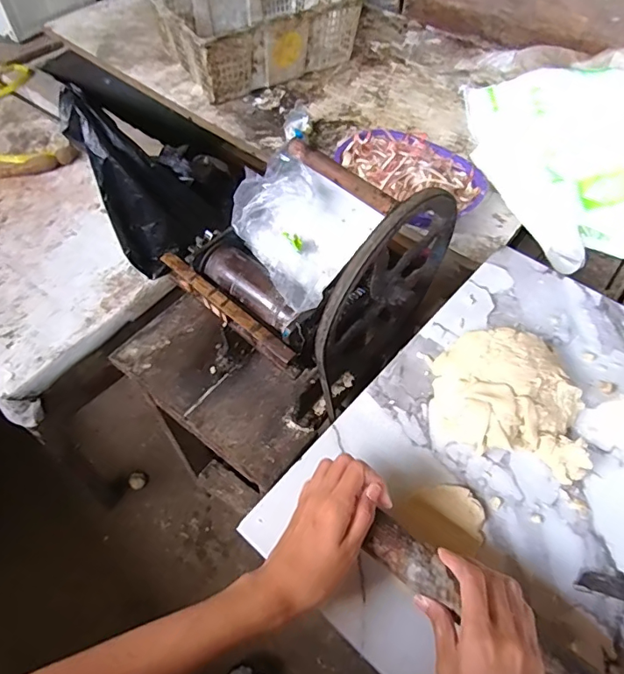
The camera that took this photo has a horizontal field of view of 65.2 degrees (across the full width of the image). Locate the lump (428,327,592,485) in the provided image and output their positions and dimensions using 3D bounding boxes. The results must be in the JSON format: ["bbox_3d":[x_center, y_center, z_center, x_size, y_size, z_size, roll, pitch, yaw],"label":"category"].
[{"bbox_3d":[0.203,0.060,0.496,0.154,0.053,0.130,15,58,8],"label":"lump"}]

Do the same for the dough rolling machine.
[{"bbox_3d":[0.010,-0.074,0.676,0.301,0.356,0.220,-33,64,-21],"label":"dough rolling machine"}]

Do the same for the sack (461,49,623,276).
[{"bbox_3d":[0.662,-0.327,0.924,0.667,0.192,0.403,1,57,-1],"label":"sack"}]

